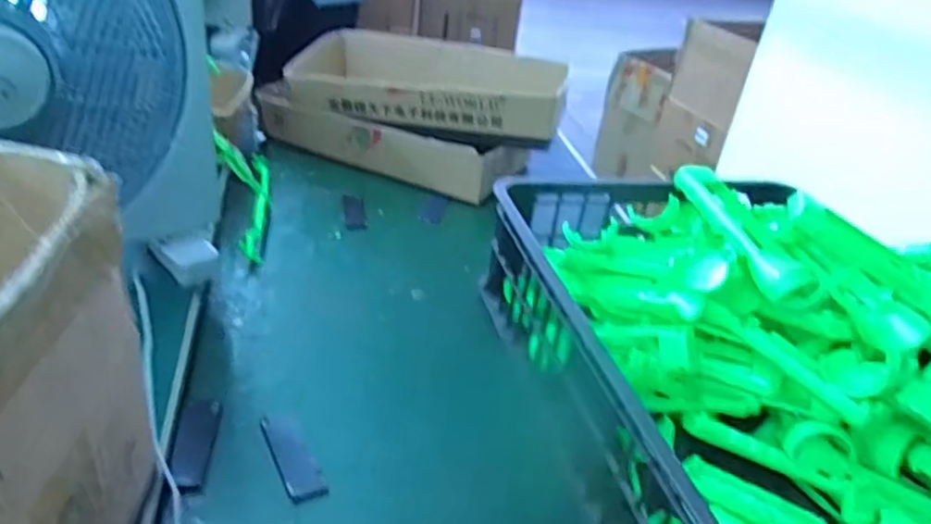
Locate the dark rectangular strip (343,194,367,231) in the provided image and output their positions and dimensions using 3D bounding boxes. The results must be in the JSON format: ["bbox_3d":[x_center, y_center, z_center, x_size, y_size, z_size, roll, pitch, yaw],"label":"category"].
[{"bbox_3d":[-0.155,-0.070,0.937,0.028,0.004,0.100,-1,33,-14],"label":"dark rectangular strip"}]

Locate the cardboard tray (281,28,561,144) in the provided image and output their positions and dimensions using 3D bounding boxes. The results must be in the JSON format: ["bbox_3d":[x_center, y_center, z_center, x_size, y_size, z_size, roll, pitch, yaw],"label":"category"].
[{"bbox_3d":[-0.056,-0.300,1.095,0.448,0.091,0.251,15,32,12],"label":"cardboard tray"}]

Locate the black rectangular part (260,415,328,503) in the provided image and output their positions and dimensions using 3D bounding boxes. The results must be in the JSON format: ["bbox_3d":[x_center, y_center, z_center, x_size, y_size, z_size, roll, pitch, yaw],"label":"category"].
[{"bbox_3d":[-0.147,0.161,0.565,0.030,0.004,0.100,-11,36,-28],"label":"black rectangular part"}]

